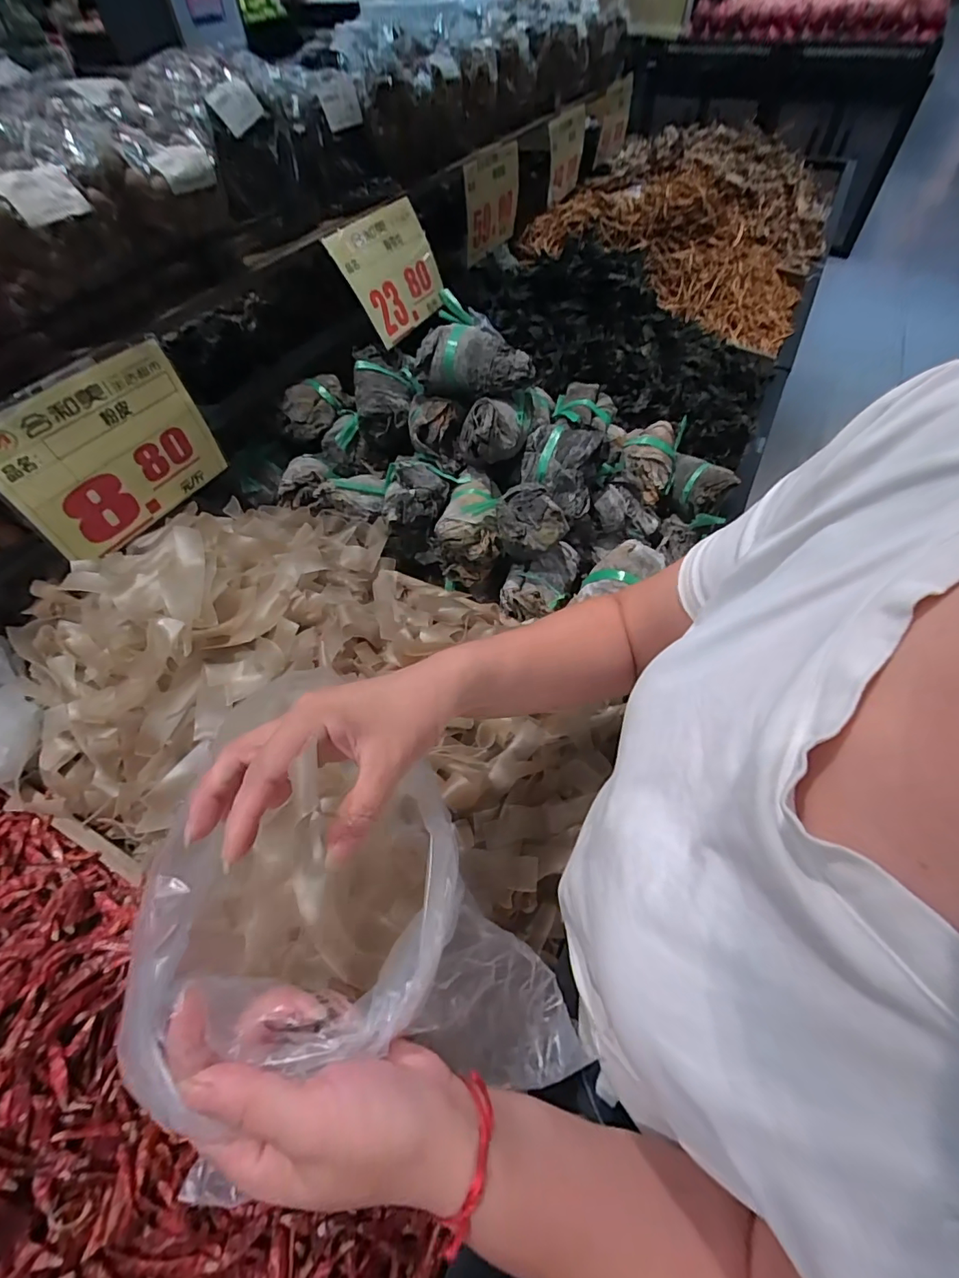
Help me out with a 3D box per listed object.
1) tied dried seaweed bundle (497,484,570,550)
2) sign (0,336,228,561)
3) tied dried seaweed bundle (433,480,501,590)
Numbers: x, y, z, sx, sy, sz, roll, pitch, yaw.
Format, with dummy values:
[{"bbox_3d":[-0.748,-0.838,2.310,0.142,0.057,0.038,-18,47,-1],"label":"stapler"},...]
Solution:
[{"bbox_3d":[0.059,-0.138,0.569,0.080,0.049,0.061,5,52,4],"label":"tied dried seaweed bundle"},{"bbox_3d":[-0.373,-0.192,0.513,0.010,0.148,0.211,17,54,23],"label":"sign"},{"bbox_3d":[-0.016,-0.134,0.619,0.079,0.095,0.104,-1,52,0],"label":"tied dried seaweed bundle"}]

